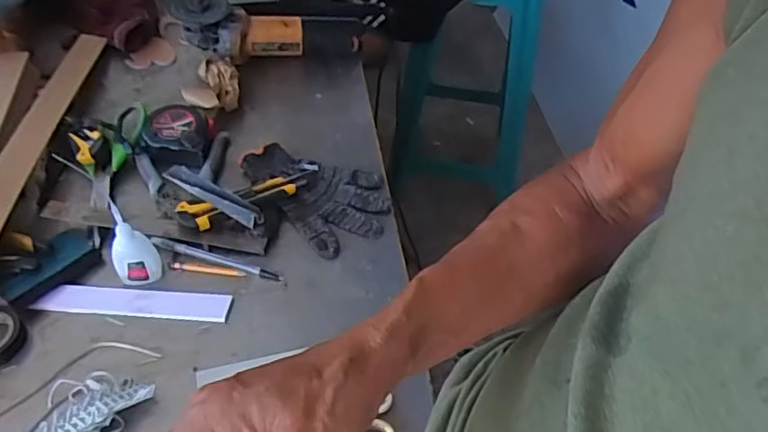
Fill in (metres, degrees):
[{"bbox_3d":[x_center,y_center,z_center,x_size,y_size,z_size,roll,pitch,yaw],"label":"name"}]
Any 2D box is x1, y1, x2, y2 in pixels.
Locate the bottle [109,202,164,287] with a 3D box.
[{"bbox_3d":[-0.261,0.031,0.605,0.043,0.093,0.033,-25,55,-24],"label":"bottle"}]

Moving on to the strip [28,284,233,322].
[{"bbox_3d":[-0.261,0.090,0.616,0.194,0.005,0.033,4,60,-2],"label":"strip"}]

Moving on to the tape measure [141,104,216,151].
[{"bbox_3d":[-0.263,-0.109,0.761,0.081,0.041,0.081,3,49,-2],"label":"tape measure"}]

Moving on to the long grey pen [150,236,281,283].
[{"bbox_3d":[-0.186,0.047,0.654,0.152,0.011,0.013,14,49,8],"label":"long grey pen"}]

